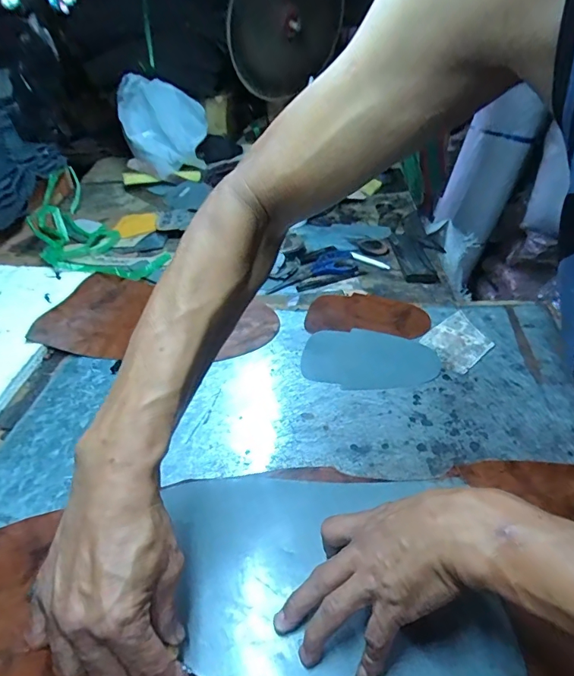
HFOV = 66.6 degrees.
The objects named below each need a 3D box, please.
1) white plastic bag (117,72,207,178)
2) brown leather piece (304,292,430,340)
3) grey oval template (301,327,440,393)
[{"bbox_3d":[-0.321,-0.540,1.120,0.223,0.236,0.065,1,9,-7],"label":"white plastic bag"},{"bbox_3d":[0.111,-0.035,0.615,0.162,0.006,0.089,3,43,12],"label":"brown leather piece"},{"bbox_3d":[0.102,0.027,0.545,0.161,0.005,0.105,4,39,10],"label":"grey oval template"}]

